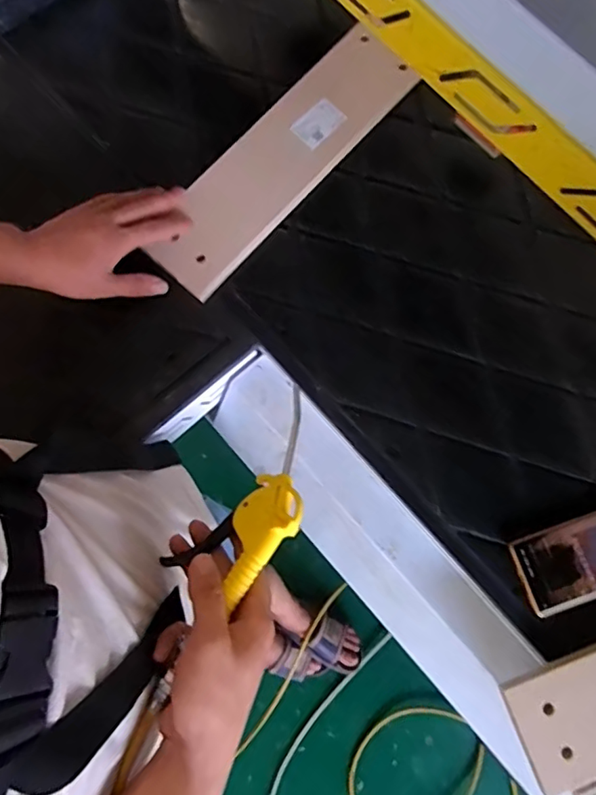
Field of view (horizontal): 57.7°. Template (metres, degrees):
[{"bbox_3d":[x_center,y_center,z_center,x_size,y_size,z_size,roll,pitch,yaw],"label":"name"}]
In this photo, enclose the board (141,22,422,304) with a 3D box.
[{"bbox_3d":[-0.016,-0.279,0.631,0.105,0.024,0.381,38,80,8],"label":"board"}]

